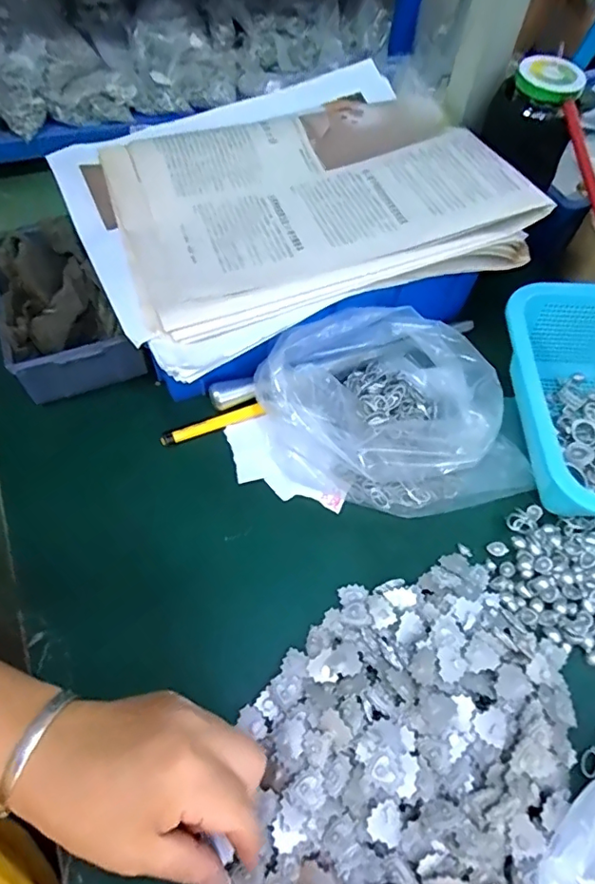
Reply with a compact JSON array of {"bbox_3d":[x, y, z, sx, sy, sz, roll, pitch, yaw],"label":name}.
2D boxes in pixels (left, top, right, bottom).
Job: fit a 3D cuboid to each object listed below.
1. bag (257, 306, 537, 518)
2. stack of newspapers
[{"bbox_3d":[0.070,-0.023,0.389,0.174,0.072,0.148,-18,62,-11],"label":"bag"},{"bbox_3d":[-0.008,-0.184,0.393,0.288,0.032,0.236,-25,64,-15],"label":"stack of newspapers"}]

